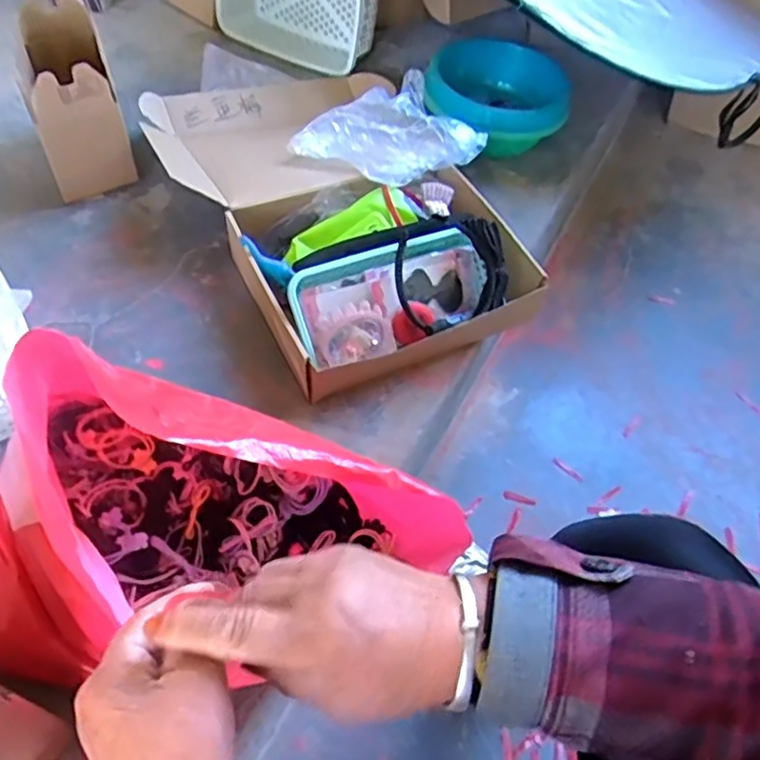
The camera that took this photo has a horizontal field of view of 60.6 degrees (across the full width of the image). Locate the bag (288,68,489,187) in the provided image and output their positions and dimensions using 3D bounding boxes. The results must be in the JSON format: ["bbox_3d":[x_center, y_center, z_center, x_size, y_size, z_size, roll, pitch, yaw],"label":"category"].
[{"bbox_3d":[0.014,-0.354,0.922,0.227,0.050,0.181,29,57,15],"label":"bag"}]

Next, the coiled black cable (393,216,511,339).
[{"bbox_3d":[0.082,-0.131,0.784,0.141,0.056,0.127,-22,100,-25],"label":"coiled black cable"}]

